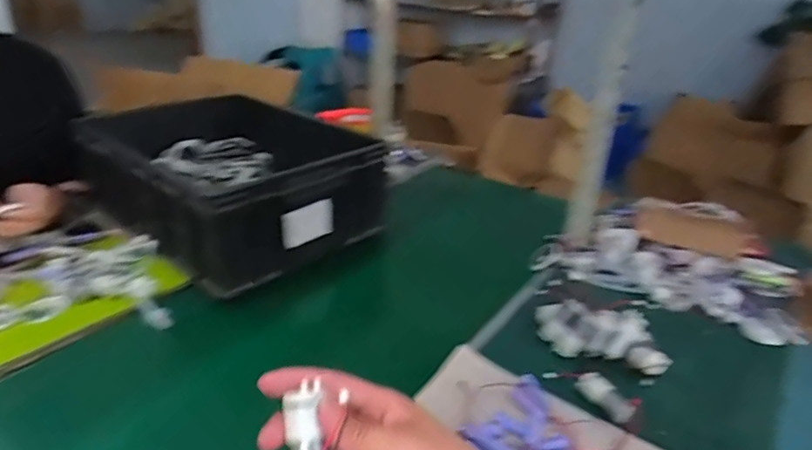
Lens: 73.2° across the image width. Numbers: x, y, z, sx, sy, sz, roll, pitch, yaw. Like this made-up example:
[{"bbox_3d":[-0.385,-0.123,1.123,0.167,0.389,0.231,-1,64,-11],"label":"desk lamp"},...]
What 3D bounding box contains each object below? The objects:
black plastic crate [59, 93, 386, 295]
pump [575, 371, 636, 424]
[{"bbox_3d":[-0.313,-0.088,0.991,0.481,0.182,0.354,27,35,36],"label":"black plastic crate"},{"bbox_3d":[0.228,0.193,0.625,0.023,0.022,0.067,-15,33,-32],"label":"pump"}]

